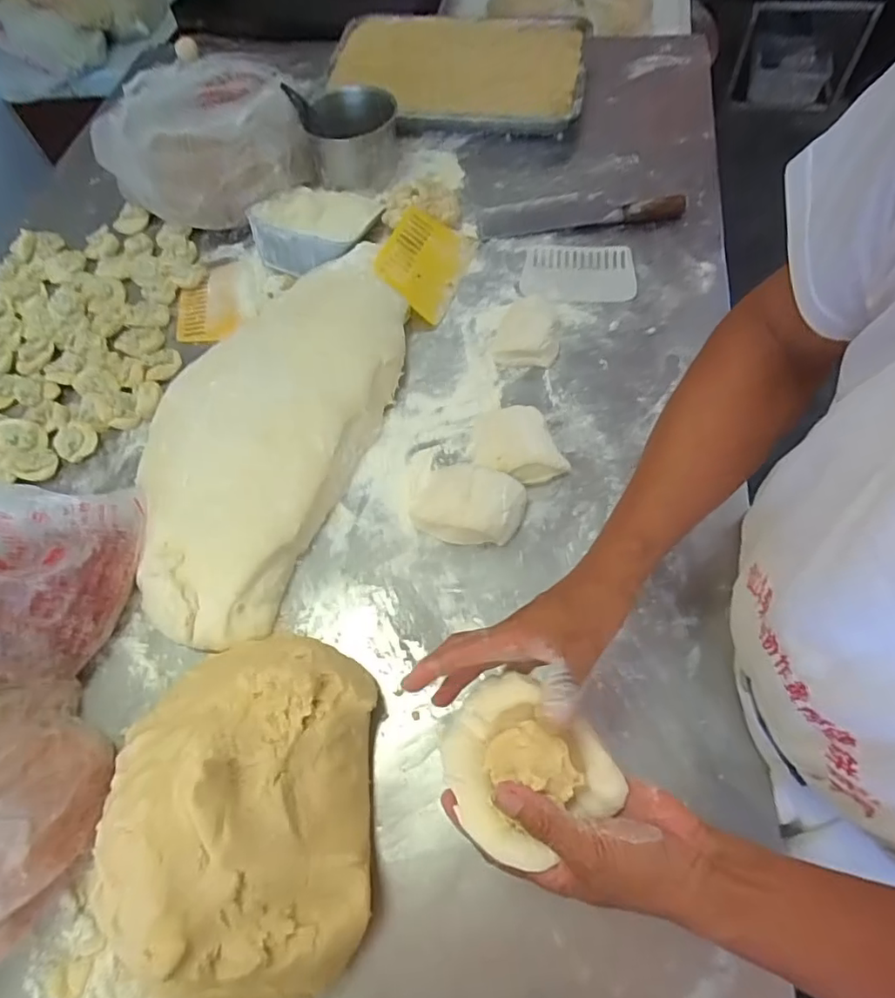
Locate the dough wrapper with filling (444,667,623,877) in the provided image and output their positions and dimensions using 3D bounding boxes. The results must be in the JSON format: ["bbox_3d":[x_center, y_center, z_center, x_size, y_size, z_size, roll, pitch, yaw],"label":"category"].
[{"bbox_3d":[0.049,0.176,0.376,0.100,0.050,0.111,-32,66,-13],"label":"dough wrapper with filling"}]

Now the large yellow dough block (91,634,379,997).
[{"bbox_3d":[-0.182,0.257,0.476,0.223,0.120,0.274,-3,63,2],"label":"large yellow dough block"}]

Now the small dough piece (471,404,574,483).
[{"bbox_3d":[0.083,-0.071,0.675,0.101,0.038,0.105,-11,63,-2],"label":"small dough piece"}]

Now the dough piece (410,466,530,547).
[{"bbox_3d":[0.019,-0.003,0.629,0.132,0.071,0.089,14,64,10],"label":"dough piece"}]

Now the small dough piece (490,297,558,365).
[{"bbox_3d":[0.107,-0.236,0.762,0.087,0.036,0.120,2,63,4],"label":"small dough piece"}]

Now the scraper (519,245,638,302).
[{"bbox_3d":[0.194,-0.340,0.831,0.164,0.010,0.117,1,60,3],"label":"scraper"}]

